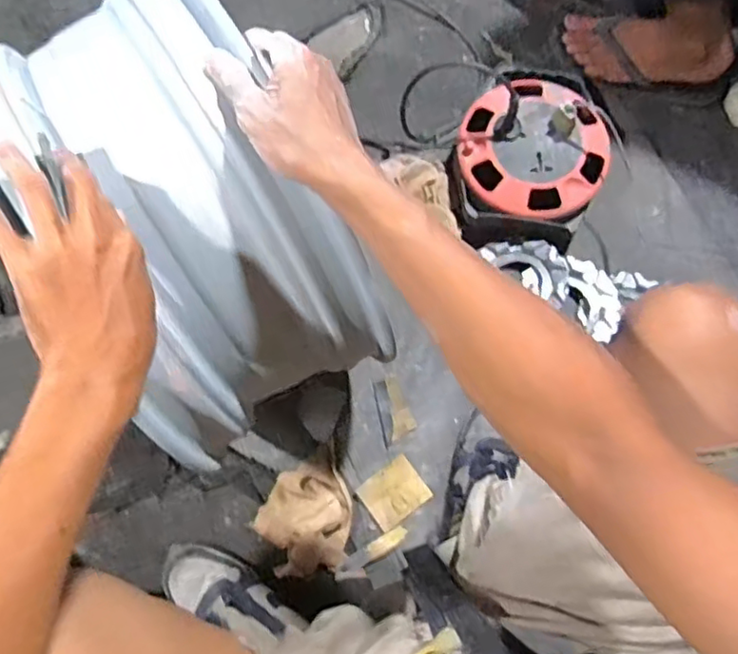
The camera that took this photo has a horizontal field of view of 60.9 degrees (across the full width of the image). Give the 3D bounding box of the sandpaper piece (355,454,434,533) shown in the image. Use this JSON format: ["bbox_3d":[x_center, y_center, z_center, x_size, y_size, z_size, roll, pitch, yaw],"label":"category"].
[{"bbox_3d":[0.034,0.219,0.826,0.080,0.004,0.067,-36,84,-8],"label":"sandpaper piece"}]

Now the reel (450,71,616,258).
[{"bbox_3d":[0.231,-0.245,0.872,0.210,0.095,0.247,33,80,6],"label":"reel"}]

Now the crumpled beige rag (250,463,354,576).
[{"bbox_3d":[-0.085,0.246,0.801,0.122,0.047,0.130,-7,78,-2],"label":"crumpled beige rag"}]

